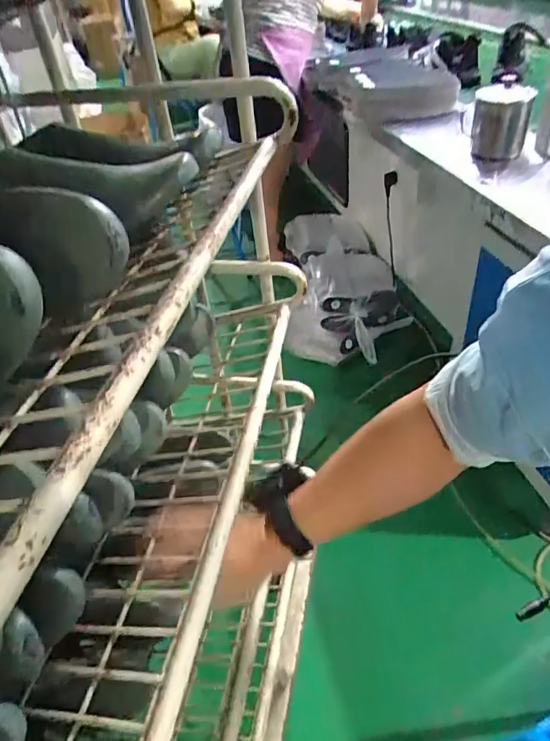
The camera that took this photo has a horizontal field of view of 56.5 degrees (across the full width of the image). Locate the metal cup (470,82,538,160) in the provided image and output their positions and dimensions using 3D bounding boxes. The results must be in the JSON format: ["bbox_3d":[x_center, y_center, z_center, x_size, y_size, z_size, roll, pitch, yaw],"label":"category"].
[{"bbox_3d":[0.415,-0.457,0.941,0.095,0.120,0.095,10,44,19],"label":"metal cup"}]

